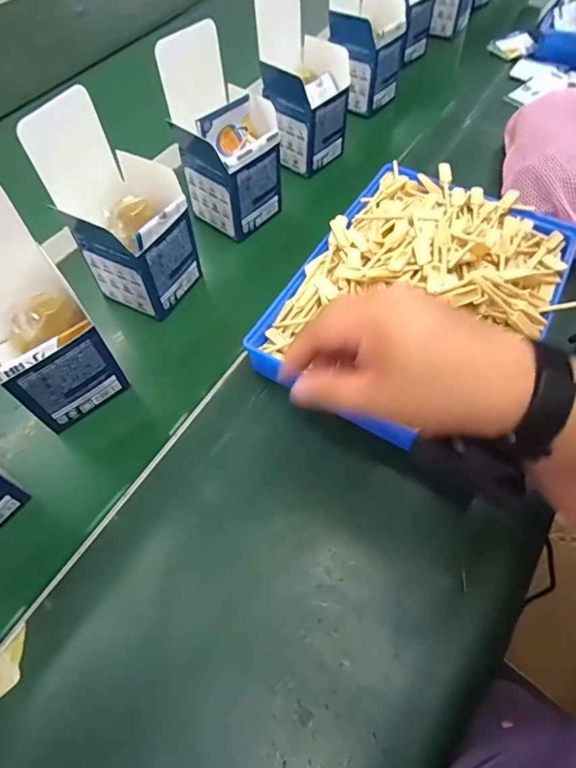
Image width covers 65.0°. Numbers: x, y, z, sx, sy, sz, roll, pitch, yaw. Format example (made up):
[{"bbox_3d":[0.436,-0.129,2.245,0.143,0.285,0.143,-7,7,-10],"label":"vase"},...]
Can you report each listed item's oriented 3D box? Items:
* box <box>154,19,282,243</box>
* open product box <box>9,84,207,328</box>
[{"bbox_3d":[-0.067,-0.268,0.500,0.095,0.169,0.098,37,68,21],"label":"box"},{"bbox_3d":[-0.154,-0.162,0.432,0.092,0.171,0.099,22,64,14],"label":"open product box"}]

